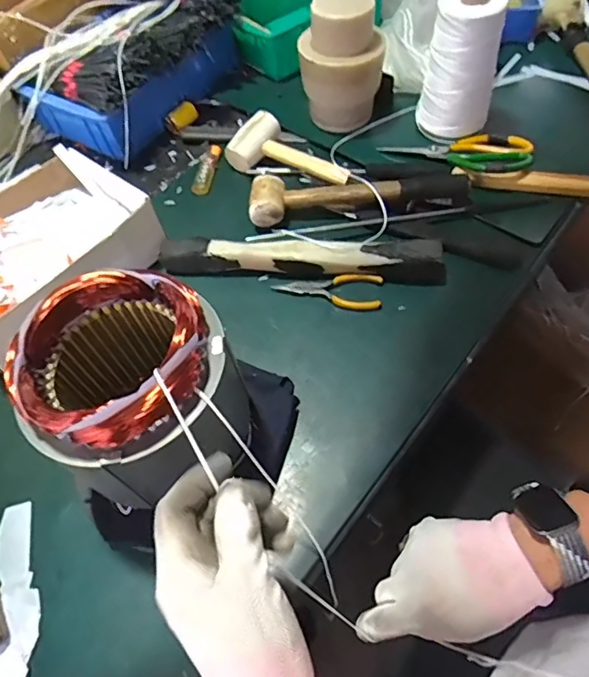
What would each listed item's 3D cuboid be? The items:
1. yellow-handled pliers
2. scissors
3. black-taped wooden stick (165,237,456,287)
[{"bbox_3d":[0.037,-0.052,0.571,0.118,0.014,0.044,4,58,8],"label":"yellow-handled pliers"},{"bbox_3d":[0.205,-0.240,0.652,0.180,0.018,0.084,4,58,8],"label":"scissors"},{"bbox_3d":[0.004,-0.093,0.582,0.322,0.030,0.041,3,58,8],"label":"black-taped wooden stick"}]

